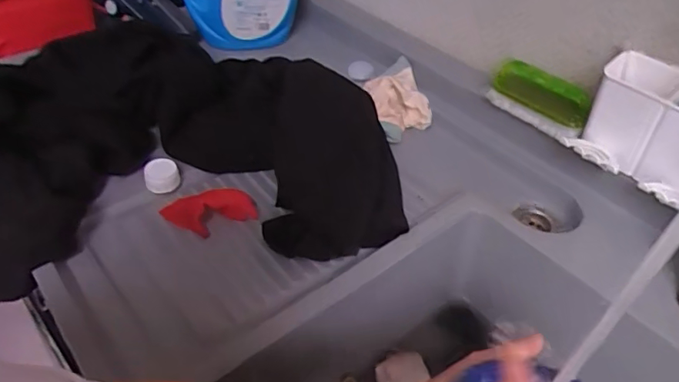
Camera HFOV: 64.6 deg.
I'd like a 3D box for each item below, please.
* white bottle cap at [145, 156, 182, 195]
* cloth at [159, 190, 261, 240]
[{"bbox_3d":[-0.219,-0.018,0.663,0.041,0.026,0.039,0,43,0],"label":"white bottle cap"},{"bbox_3d":[-0.152,0.024,0.628,0.107,0.025,0.049,-9,44,-10],"label":"cloth"}]

